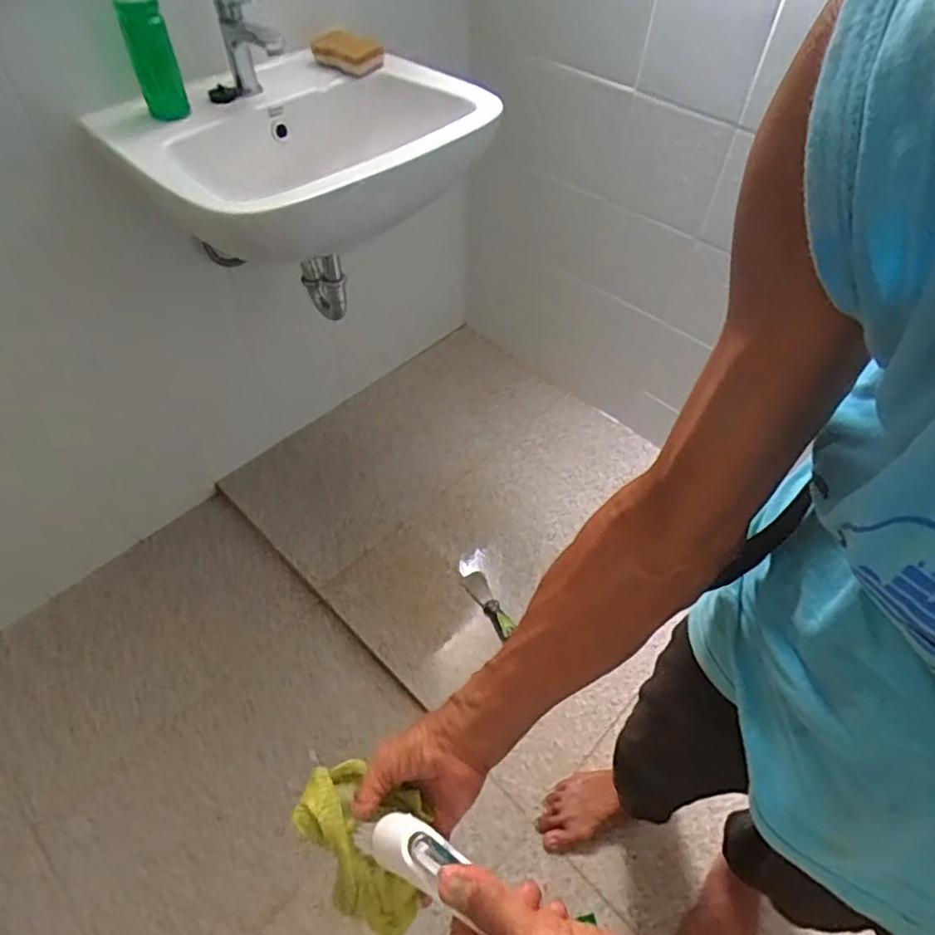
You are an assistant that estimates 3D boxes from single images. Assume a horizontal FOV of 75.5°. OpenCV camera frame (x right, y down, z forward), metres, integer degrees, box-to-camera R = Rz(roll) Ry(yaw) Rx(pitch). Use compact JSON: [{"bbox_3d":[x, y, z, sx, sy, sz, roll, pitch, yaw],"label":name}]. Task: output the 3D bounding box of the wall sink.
[{"bbox_3d":[-0.236,-0.473,0.947,0.441,0.177,0.537,34,59,22],"label":"wall sink"}]

